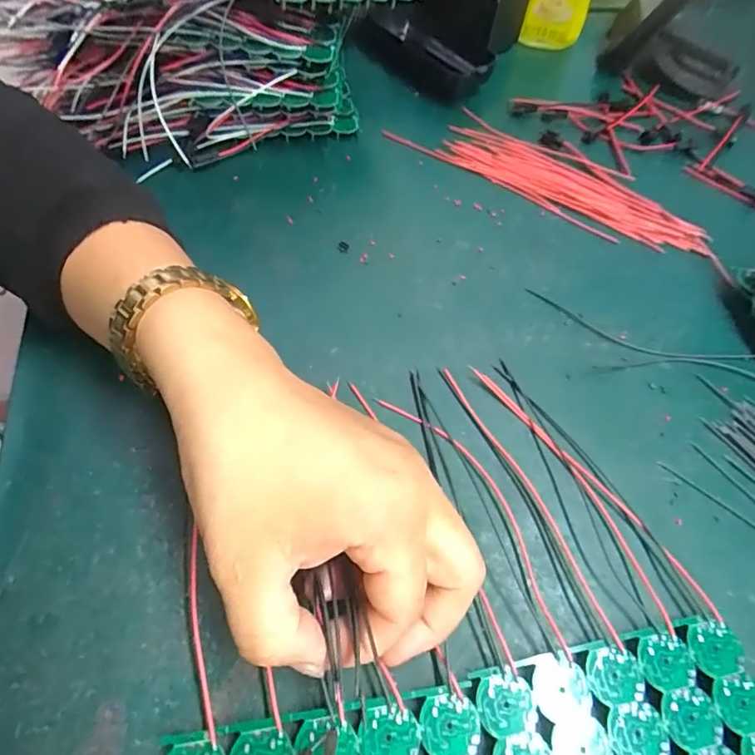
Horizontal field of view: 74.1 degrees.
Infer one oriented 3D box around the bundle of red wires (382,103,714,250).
[{"bbox_3d":[0.122,-0.144,0.351,0.216,0.008,0.072,31,61,15],"label":"bundle of red wires"}]

